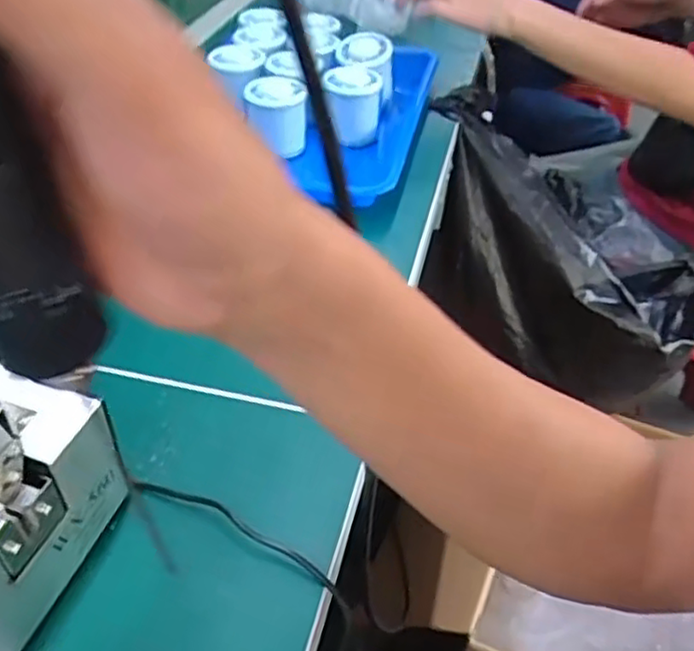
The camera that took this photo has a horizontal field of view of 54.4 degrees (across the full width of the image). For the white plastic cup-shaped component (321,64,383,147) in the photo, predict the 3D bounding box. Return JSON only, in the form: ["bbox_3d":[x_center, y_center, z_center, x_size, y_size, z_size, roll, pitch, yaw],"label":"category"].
[{"bbox_3d":[0.004,-0.212,0.649,0.054,0.064,0.050,5,43,3],"label":"white plastic cup-shaped component"}]

